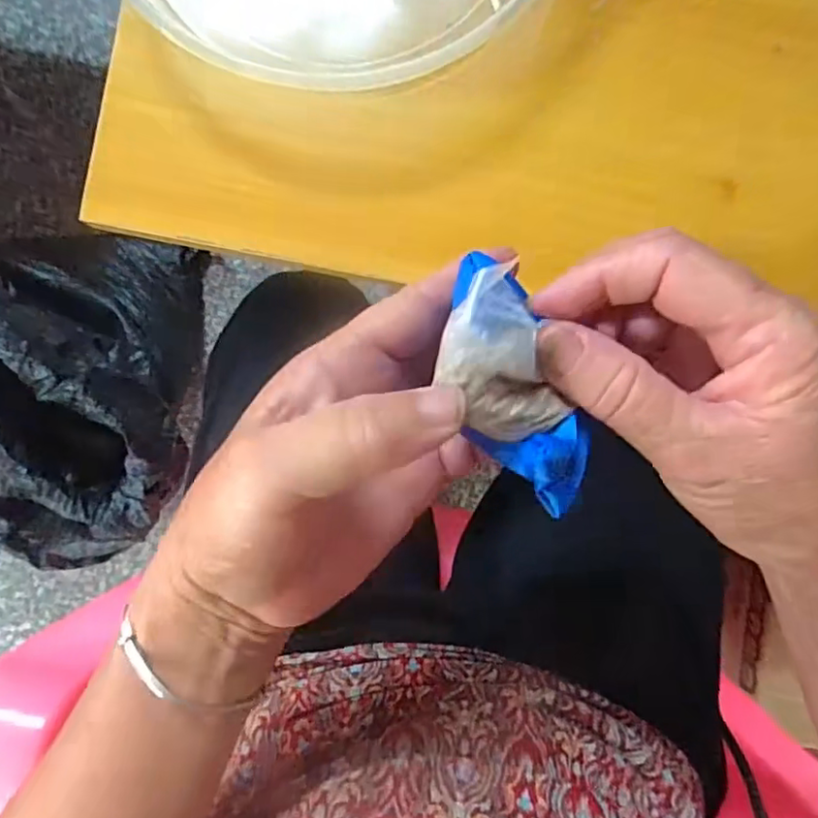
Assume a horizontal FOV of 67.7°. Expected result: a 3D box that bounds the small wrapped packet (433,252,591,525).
[{"bbox_3d":[0.032,-0.004,0.186,0.033,0.019,0.081,-26,106,2],"label":"small wrapped packet"}]

